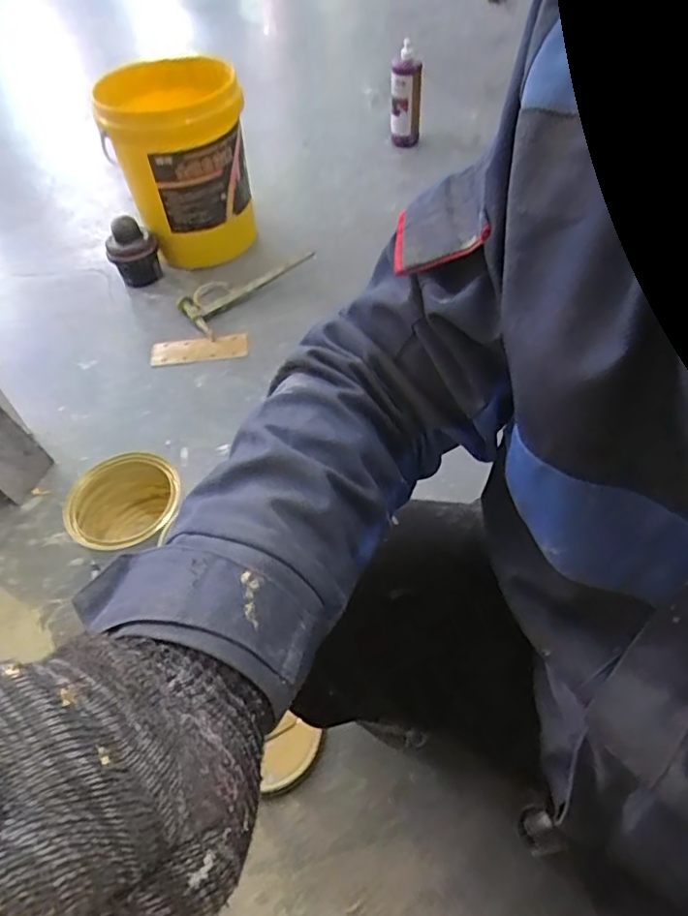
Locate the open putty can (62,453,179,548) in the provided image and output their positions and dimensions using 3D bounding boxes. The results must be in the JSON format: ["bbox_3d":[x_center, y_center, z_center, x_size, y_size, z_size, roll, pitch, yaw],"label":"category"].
[{"bbox_3d":[-0.314,0.095,0.892,0.158,0.131,0.154,-2,53,3],"label":"open putty can"}]

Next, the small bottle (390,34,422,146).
[{"bbox_3d":[0.168,-0.978,1.588,0.082,0.254,0.082,1,53,5],"label":"small bottle"}]

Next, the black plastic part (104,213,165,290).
[{"bbox_3d":[-0.476,-0.469,1.330,0.105,0.151,0.112,-20,54,-10],"label":"black plastic part"}]

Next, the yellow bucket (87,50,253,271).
[{"bbox_3d":[-0.366,-0.664,1.342,0.283,0.347,0.281,-22,54,-11],"label":"yellow bucket"}]

